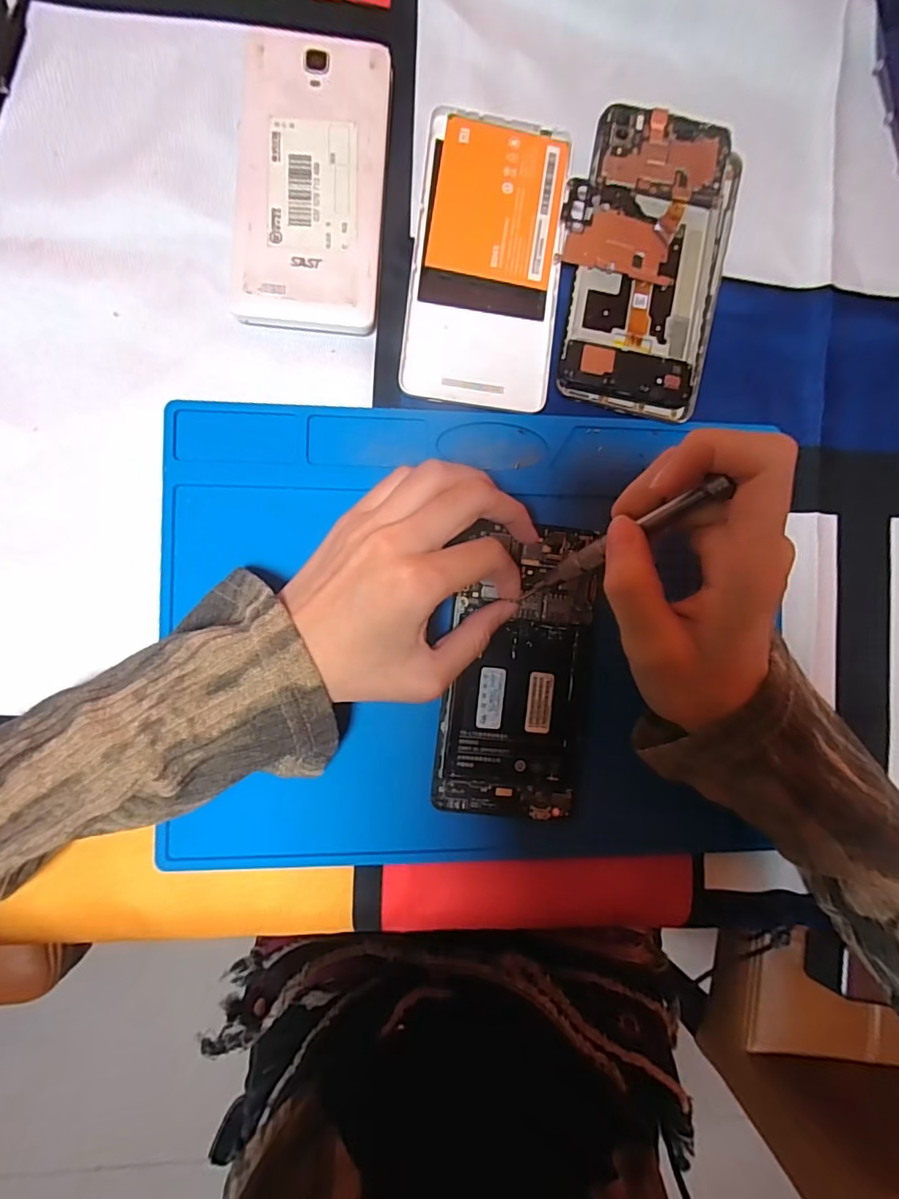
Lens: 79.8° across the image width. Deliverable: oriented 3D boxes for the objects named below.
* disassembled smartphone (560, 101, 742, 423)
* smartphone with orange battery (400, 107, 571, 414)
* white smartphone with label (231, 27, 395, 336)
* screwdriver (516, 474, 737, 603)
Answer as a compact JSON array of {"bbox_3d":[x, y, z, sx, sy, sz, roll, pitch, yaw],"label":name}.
[{"bbox_3d":[0.102,-0.178,0.282,0.087,0.011,0.153,13,88,-5],"label":"disassembled smartphone"},{"bbox_3d":[0.020,-0.175,0.278,0.075,0.004,0.146,7,89,-5],"label":"smartphone with orange battery"},{"bbox_3d":[-0.068,-0.205,0.267,0.071,0.011,0.140,4,89,-5],"label":"white smartphone with label"},{"bbox_3d":[0.062,-0.020,0.215,0.006,0.100,0.009,-35,93,-43],"label":"screwdriver"}]

